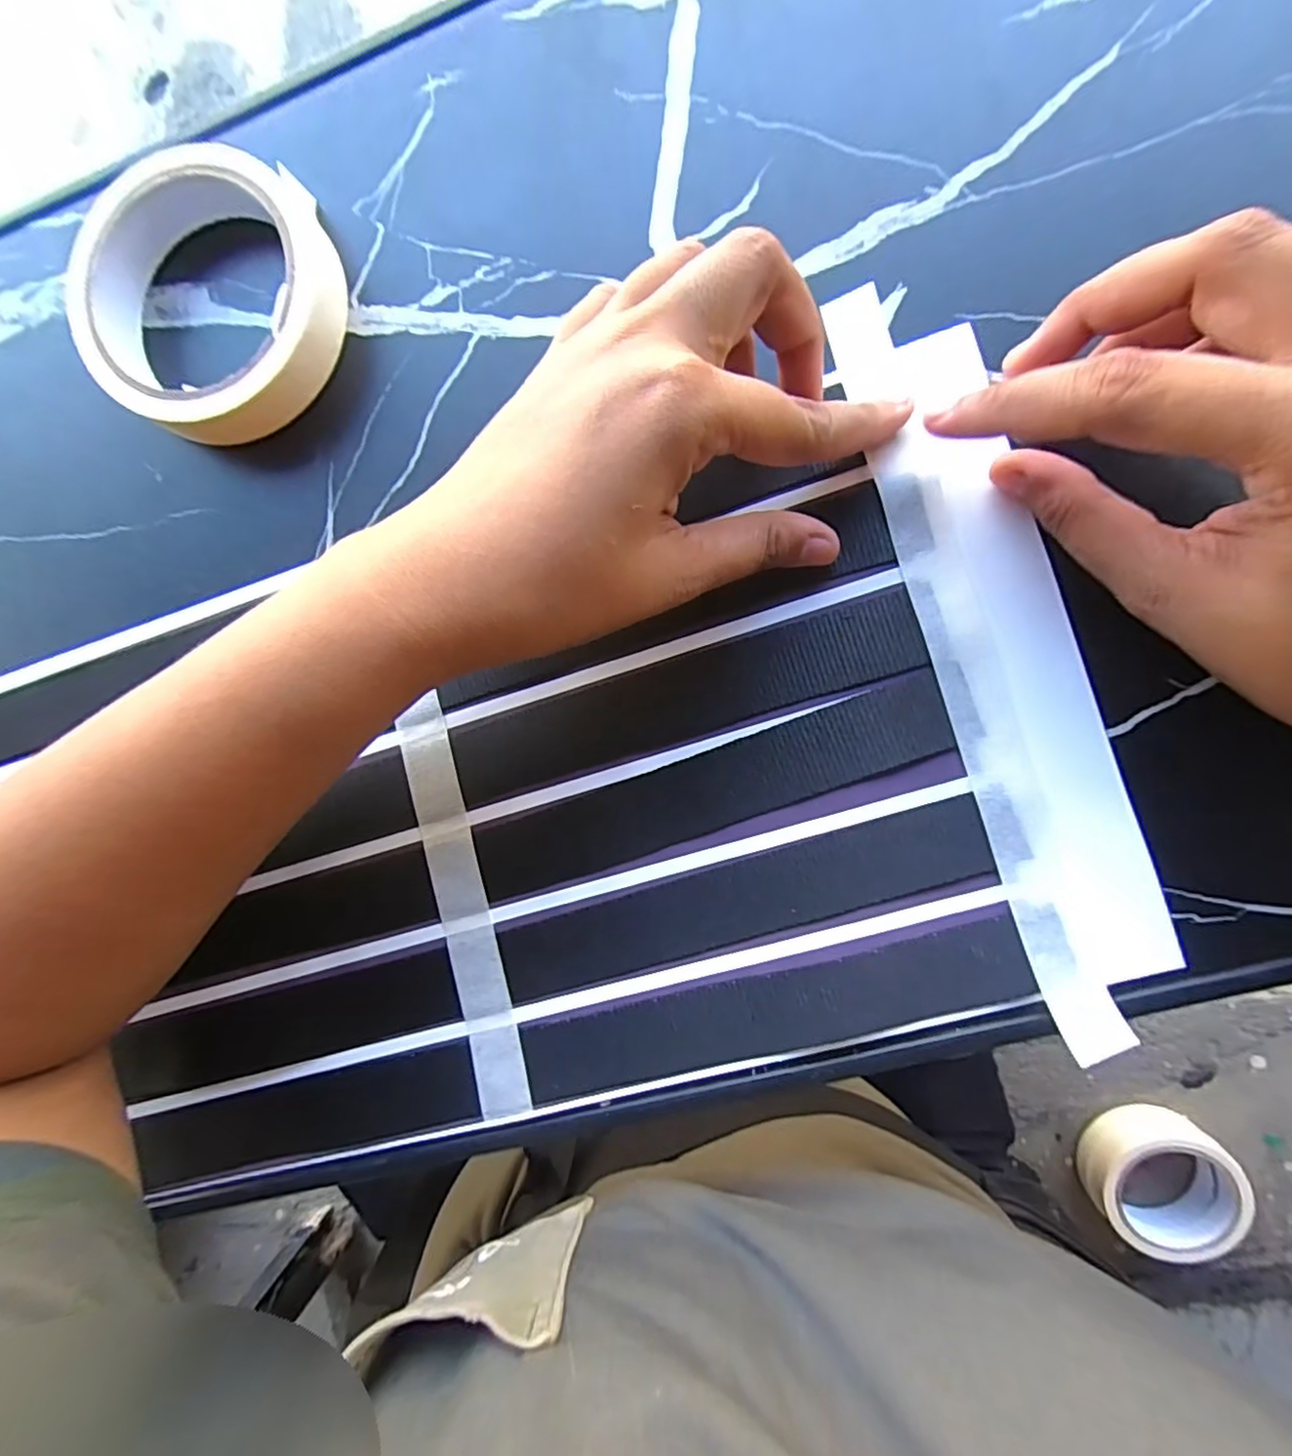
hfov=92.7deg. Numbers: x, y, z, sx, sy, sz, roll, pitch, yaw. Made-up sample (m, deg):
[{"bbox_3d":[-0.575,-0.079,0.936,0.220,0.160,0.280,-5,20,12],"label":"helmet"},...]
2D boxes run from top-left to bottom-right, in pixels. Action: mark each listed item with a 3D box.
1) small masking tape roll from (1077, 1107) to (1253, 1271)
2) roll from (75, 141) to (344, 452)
[{"bbox_3d":[0.393,0.345,0.471,0.095,0.037,0.096,1,93,8],"label":"small masking tape roll"},{"bbox_3d":[-0.156,-0.151,0.220,0.090,0.024,0.093,0,90,8],"label":"roll"}]

